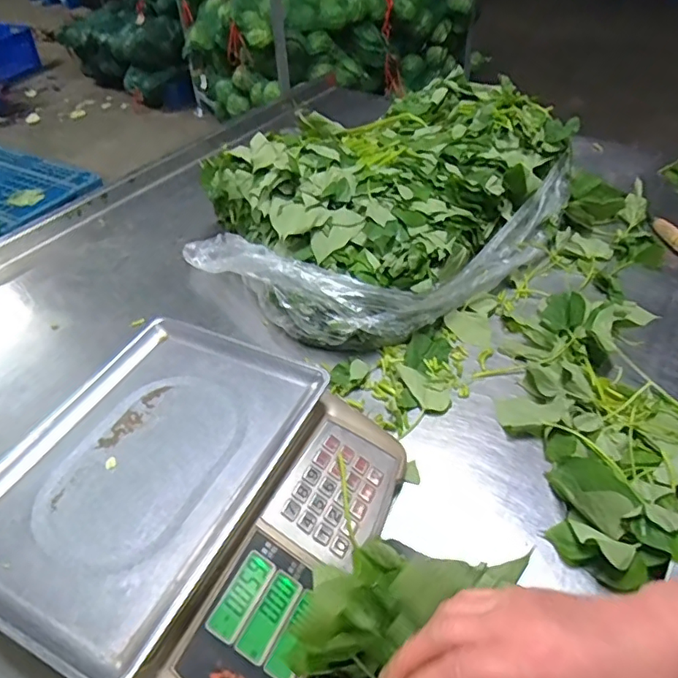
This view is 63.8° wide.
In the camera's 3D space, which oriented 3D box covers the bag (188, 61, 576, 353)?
[{"bbox_3d":[0.085,-0.255,0.915,0.462,0.180,0.579,31,55,31],"label":"bag"}]

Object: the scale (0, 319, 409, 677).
[{"bbox_3d":[-0.145,0.164,0.546,0.333,0.108,0.336,19,48,21],"label":"scale"}]

